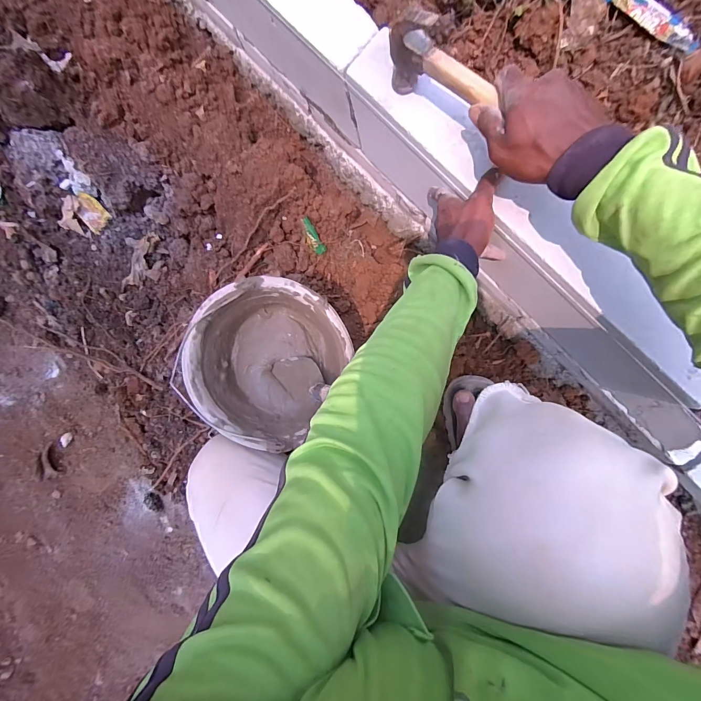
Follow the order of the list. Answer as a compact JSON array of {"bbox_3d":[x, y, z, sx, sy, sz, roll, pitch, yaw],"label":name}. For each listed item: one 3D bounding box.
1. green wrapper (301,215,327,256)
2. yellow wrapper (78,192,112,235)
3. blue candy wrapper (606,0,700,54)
[{"bbox_3d":[-0.072,-0.214,0.641,0.029,0.014,0.073,-26,103,8],"label":"green wrapper"},{"bbox_3d":[-0.593,-0.316,0.779,0.058,0.013,0.091,-43,84,7],"label":"yellow wrapper"},{"bbox_3d":[0.394,-0.434,0.441,0.133,0.016,0.025,42,96,7],"label":"blue candy wrapper"}]

